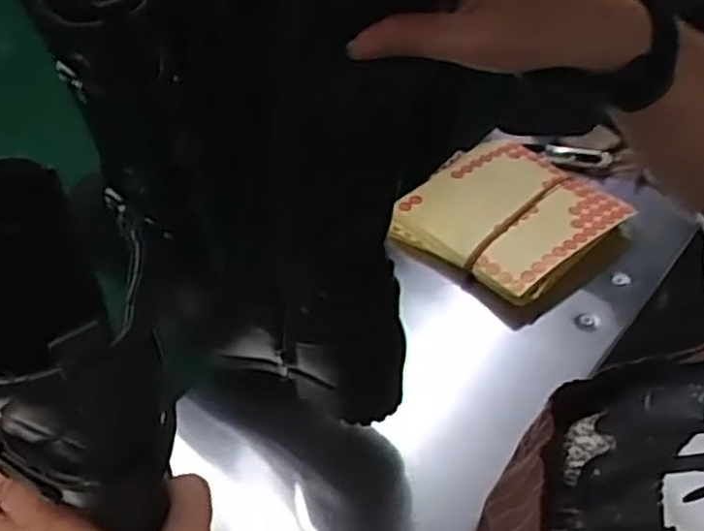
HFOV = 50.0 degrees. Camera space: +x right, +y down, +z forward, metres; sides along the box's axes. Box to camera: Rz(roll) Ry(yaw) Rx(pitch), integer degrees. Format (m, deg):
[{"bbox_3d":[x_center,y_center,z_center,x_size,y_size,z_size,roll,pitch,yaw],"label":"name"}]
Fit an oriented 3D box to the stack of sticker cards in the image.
[{"bbox_3d":[0.155,-0.050,0.746,0.182,0.045,0.186,33,54,28],"label":"stack of sticker cards"}]

